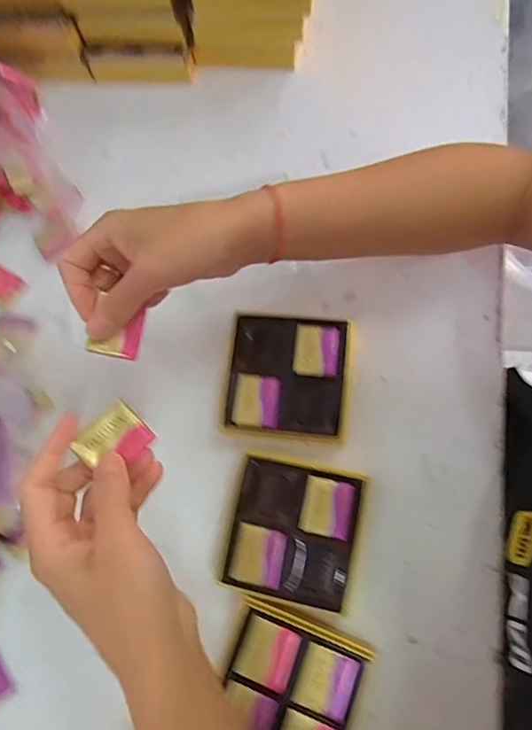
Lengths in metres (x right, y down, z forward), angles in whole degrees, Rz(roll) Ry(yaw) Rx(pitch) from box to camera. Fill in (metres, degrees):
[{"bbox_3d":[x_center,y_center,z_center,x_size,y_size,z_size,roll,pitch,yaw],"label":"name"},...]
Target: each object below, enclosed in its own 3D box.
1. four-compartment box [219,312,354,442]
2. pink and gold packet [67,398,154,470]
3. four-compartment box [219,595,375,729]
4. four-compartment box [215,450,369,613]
[{"bbox_3d":[0.017,0.008,0.388,0.095,0.017,0.095,4,77,7],"label":"four-compartment box"},{"bbox_3d":[-0.087,0.043,0.287,0.037,0.006,0.031,-46,102,-8],"label":"pink and gold packet"},{"bbox_3d":[0.015,0.222,0.338,0.096,0.021,0.094,21,80,11],"label":"four-compartment box"},{"bbox_3d":[0.020,0.119,0.364,0.092,0.017,0.094,10,78,9],"label":"four-compartment box"}]

